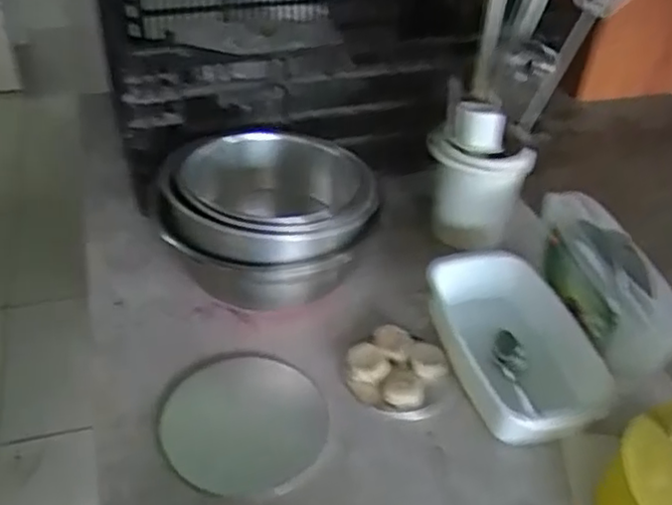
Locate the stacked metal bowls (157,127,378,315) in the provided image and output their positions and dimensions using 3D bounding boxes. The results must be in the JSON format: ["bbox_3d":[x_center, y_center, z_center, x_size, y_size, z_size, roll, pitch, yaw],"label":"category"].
[{"bbox_3d":[-0.072,-0.034,0.784,0.216,0.117,0.215,2,40,-2],"label":"stacked metal bowls"}]

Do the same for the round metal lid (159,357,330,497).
[{"bbox_3d":[-0.089,0.166,0.688,0.156,0.010,0.152,2,41,-2],"label":"round metal lid"}]

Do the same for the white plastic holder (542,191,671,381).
[{"bbox_3d":[0.288,0.030,0.749,0.085,0.073,0.219,-1,41,-6],"label":"white plastic holder"}]

